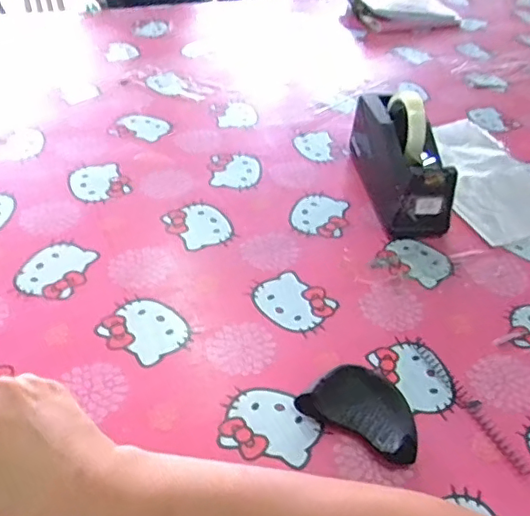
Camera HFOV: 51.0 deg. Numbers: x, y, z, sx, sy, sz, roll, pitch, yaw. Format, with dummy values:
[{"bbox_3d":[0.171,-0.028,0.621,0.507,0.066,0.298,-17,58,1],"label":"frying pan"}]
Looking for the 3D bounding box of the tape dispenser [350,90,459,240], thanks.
[{"bbox_3d":[0.175,-0.131,0.713,0.077,0.114,0.205,-4,45,-9],"label":"tape dispenser"}]

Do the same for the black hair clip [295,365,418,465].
[{"bbox_3d":[0.089,0.131,0.493,0.102,0.029,0.064,24,48,18],"label":"black hair clip"}]

